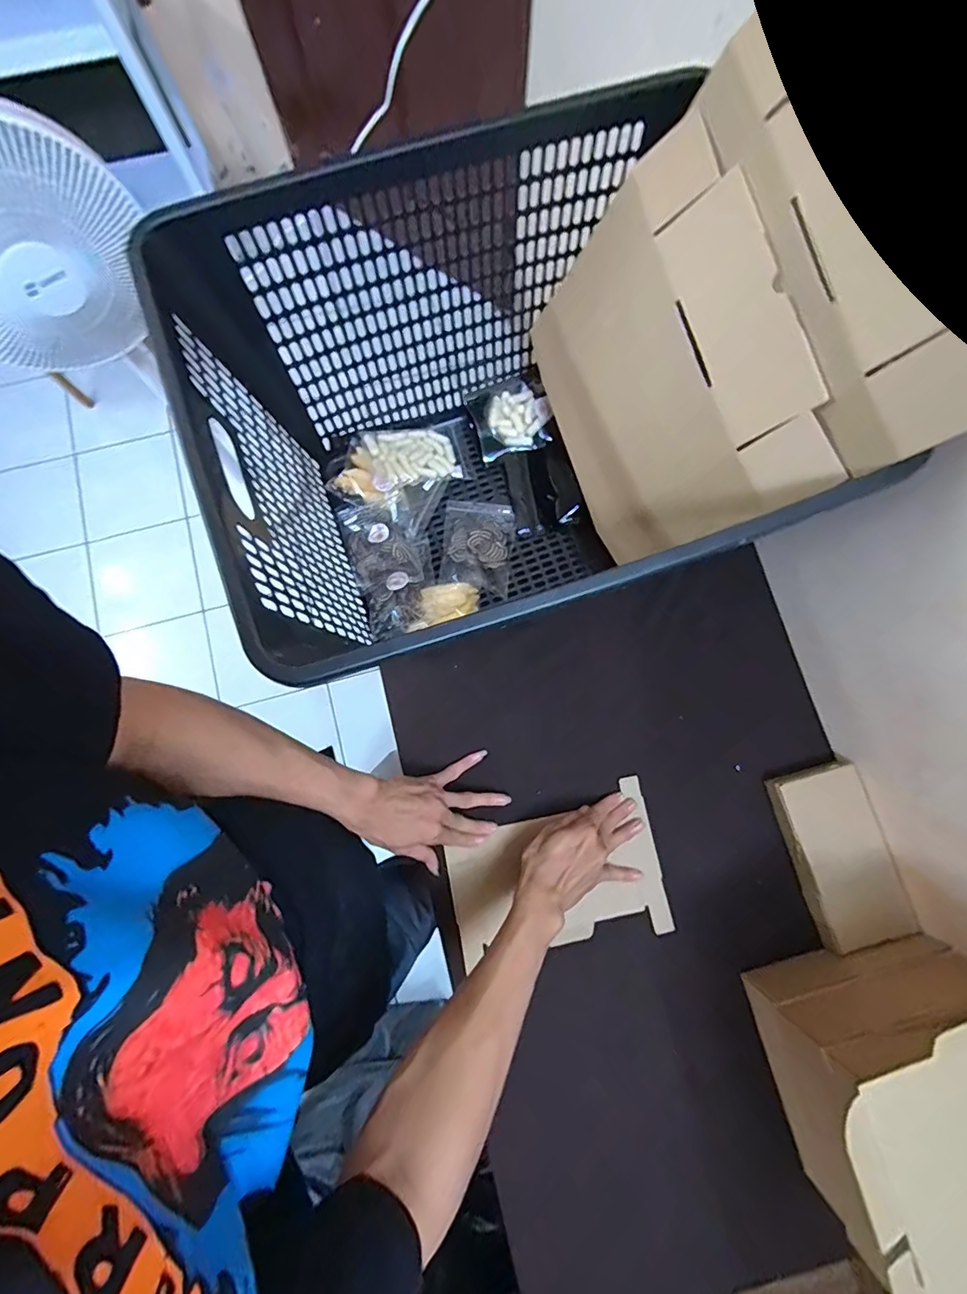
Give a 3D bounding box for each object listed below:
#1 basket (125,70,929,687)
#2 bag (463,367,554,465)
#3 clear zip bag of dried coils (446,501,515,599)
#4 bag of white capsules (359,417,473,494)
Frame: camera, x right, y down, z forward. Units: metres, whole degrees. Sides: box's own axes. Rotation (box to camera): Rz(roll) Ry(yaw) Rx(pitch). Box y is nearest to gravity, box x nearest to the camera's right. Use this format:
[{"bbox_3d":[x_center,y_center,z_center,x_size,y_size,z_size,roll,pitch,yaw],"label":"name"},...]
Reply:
[{"bbox_3d":[0.017,-0.210,0.538,0.506,0.316,0.425,-20,78,-3],"label":"basket"},{"bbox_3d":[0.040,-0.322,0.694,0.111,0.024,0.103,-19,78,-2],"label":"bag"},{"bbox_3d":[-0.007,-0.138,0.666,0.091,0.026,0.134,3,78,2],"label":"clear zip bag of dried coils"},{"bbox_3d":[-0.094,-0.267,0.690,0.140,0.016,0.095,-13,75,-19],"label":"bag of white capsules"}]

